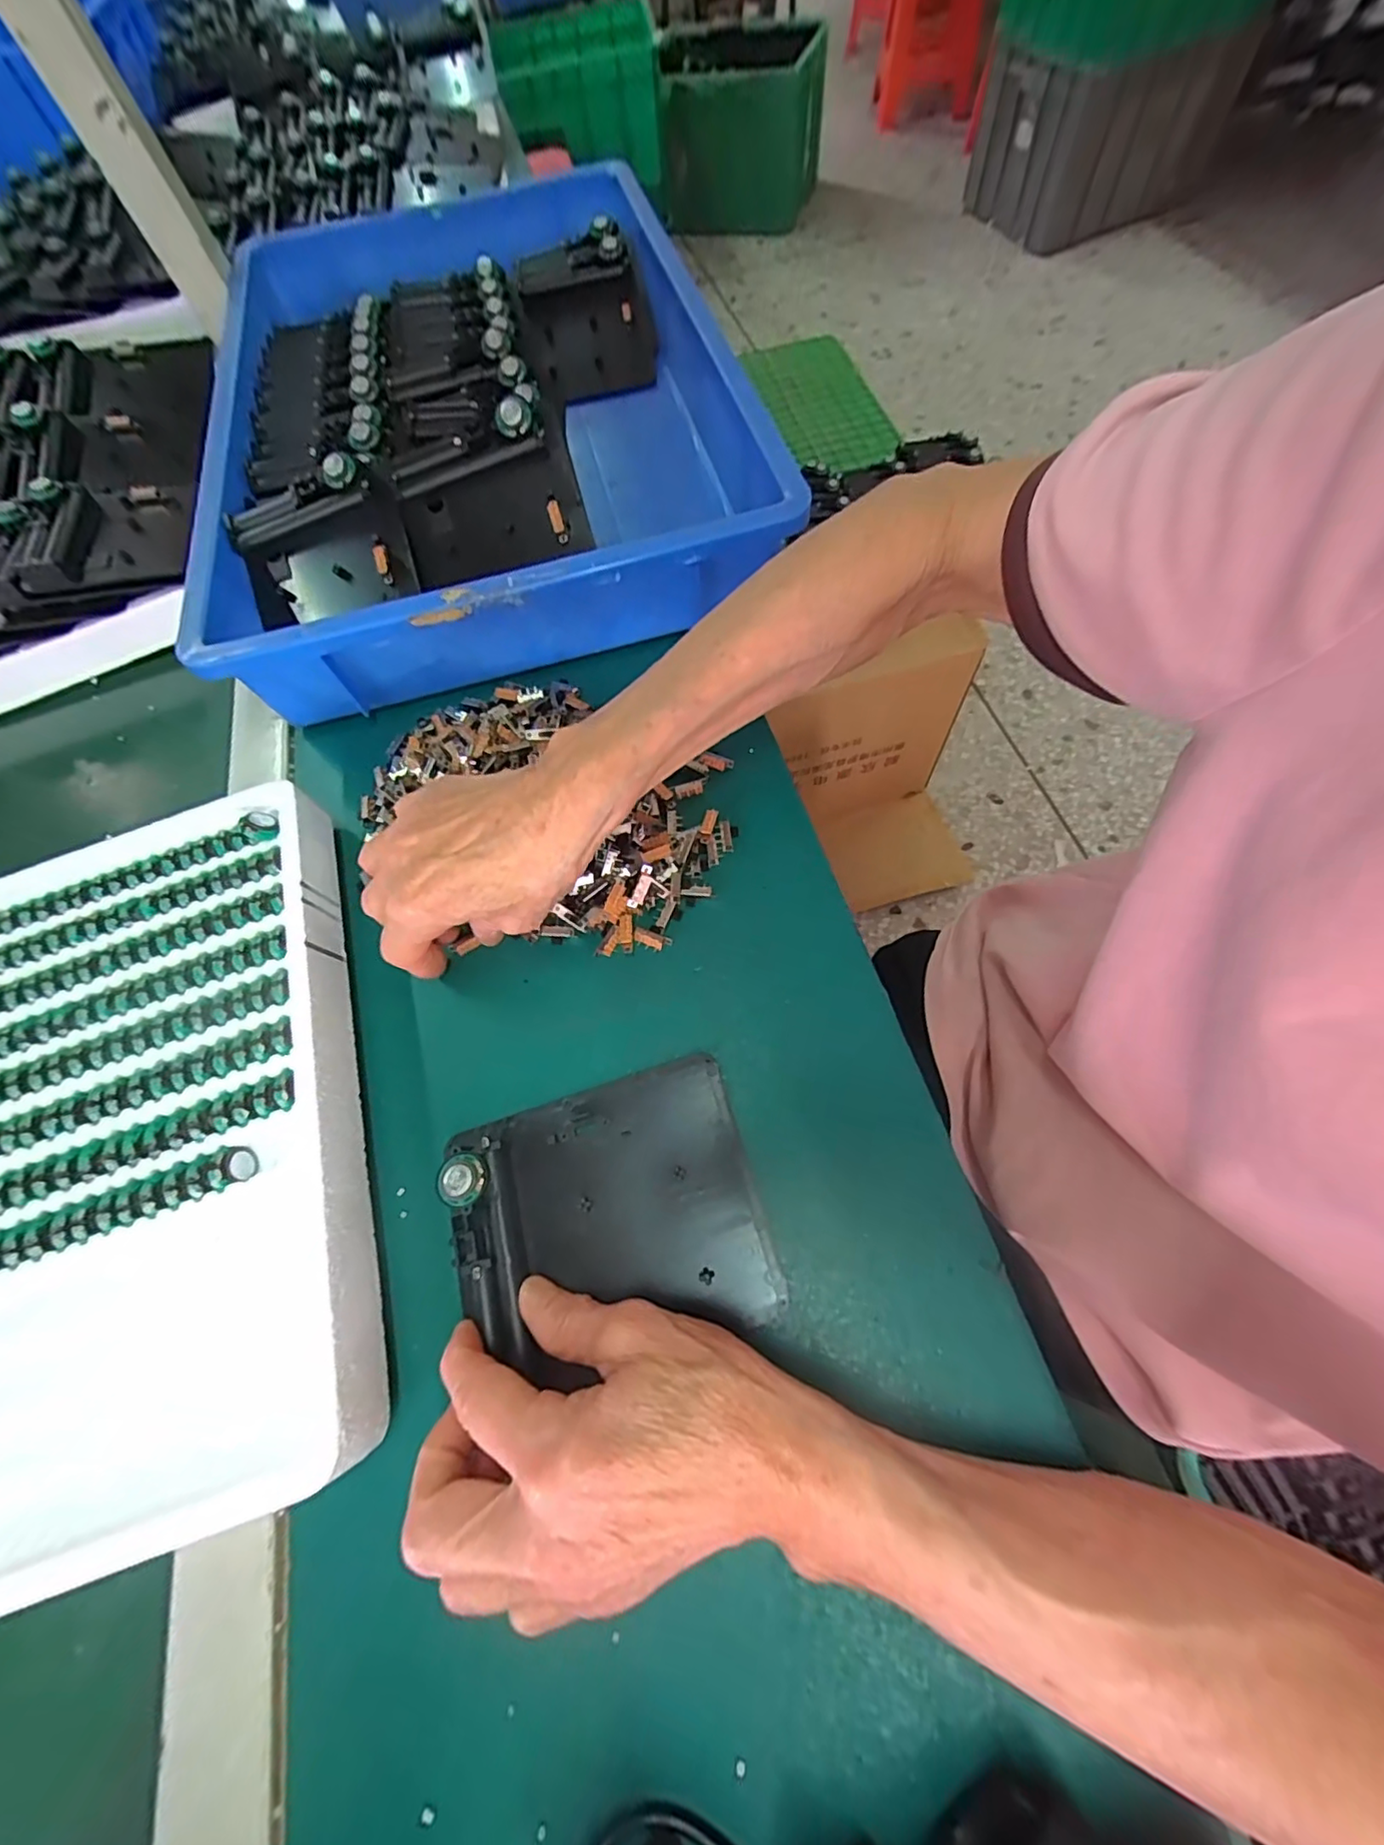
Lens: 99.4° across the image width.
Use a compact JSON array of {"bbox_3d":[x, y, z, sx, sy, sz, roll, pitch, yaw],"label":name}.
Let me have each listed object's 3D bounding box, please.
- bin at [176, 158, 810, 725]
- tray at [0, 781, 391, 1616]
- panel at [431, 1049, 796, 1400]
[{"bbox_3d":[-0.164,-0.397,0.440,0.355,0.072,0.514,-14,67,-4],"label":"bin"},{"bbox_3d":[-0.306,0.100,0.260,0.296,0.033,0.318,-19,67,-2],"label":"tray"},{"bbox_3d":[-0.036,0.125,0.253,0.127,0.018,0.107,-16,67,-5],"label":"panel"}]

